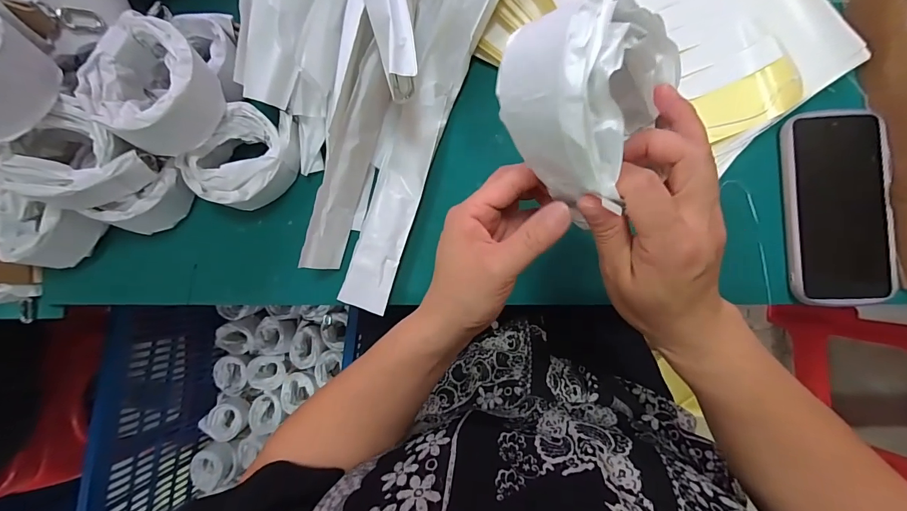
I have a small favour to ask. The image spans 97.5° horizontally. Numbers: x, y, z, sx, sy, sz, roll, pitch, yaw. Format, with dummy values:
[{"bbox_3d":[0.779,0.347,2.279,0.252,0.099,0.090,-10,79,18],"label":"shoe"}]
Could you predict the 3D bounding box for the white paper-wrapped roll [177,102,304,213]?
[{"bbox_3d":[-0.193,-0.093,0.379,0.072,0.045,0.102,38,90,7],"label":"white paper-wrapped roll"}]

